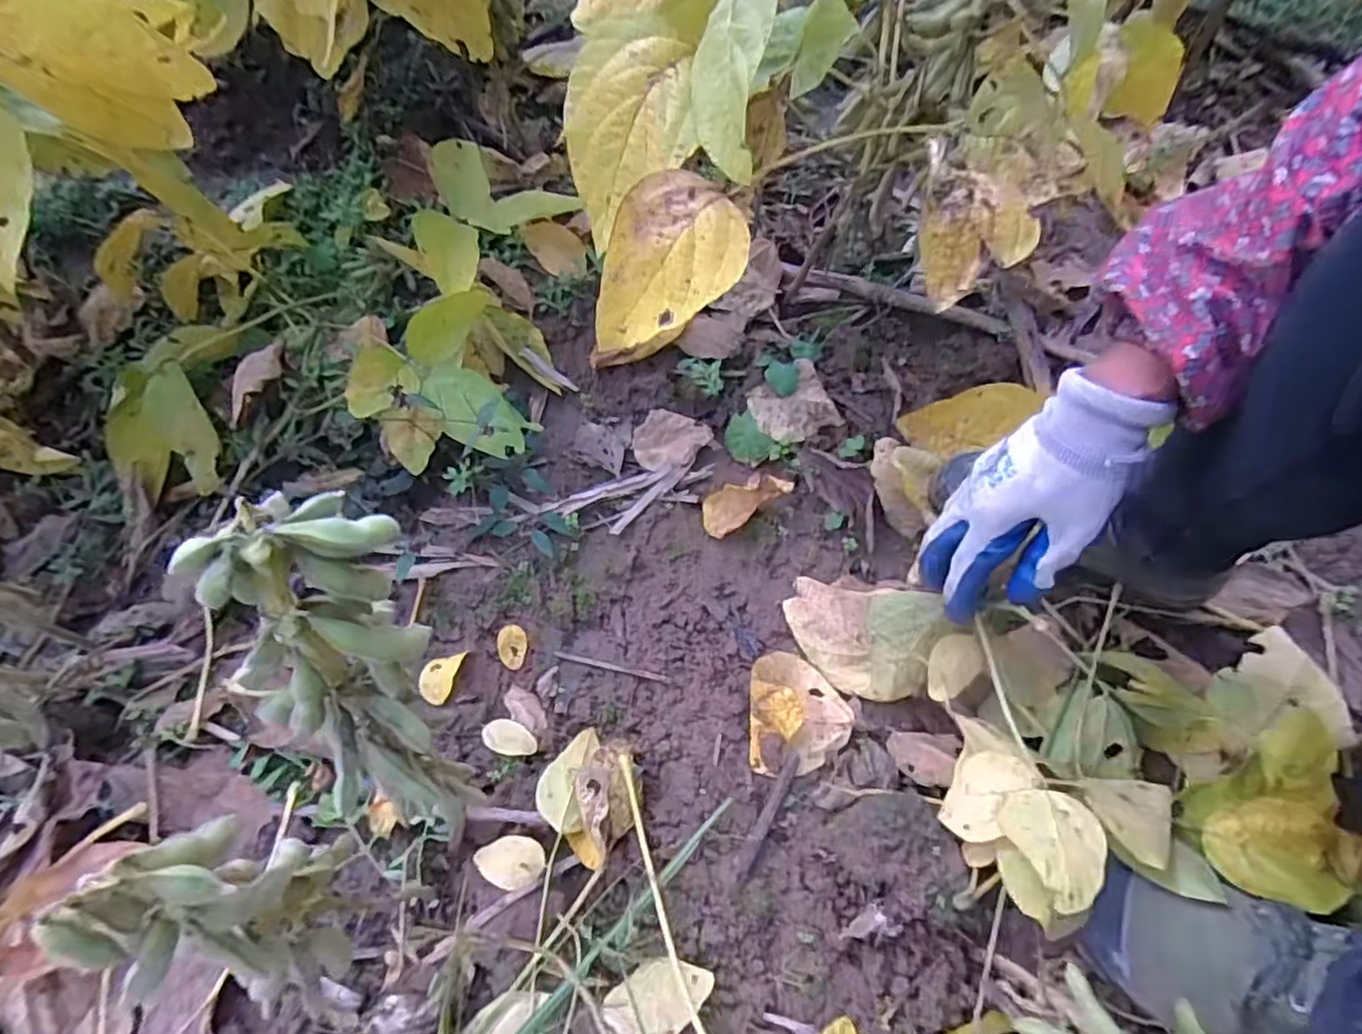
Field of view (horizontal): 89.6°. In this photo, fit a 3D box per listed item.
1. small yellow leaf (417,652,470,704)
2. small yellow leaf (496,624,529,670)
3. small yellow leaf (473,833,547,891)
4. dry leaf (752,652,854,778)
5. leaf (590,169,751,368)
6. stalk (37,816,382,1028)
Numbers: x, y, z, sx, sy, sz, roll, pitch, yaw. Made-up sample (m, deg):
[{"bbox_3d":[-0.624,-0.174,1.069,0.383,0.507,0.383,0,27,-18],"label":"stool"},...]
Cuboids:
[{"bbox_3d":[-0.187,0.122,0.532,0.029,0.012,0.043,13,58,2],"label":"small yellow leaf"},{"bbox_3d":[-0.139,0.108,0.570,0.025,0.005,0.035,-5,81,-19],"label":"small yellow leaf"},{"bbox_3d":[-0.111,0.221,0.440,0.046,0.008,0.030,1,56,-1],"label":"small yellow leaf"},{"bbox_3d":[0.087,0.140,0.504,0.070,0.038,0.084,2,59,-5],"label":"dry leaf"},{"bbox_3d":[-0.018,-0.149,0.419,0.075,0.120,0.024,48,26,-6],"label":"leaf"},{"bbox_3d":[-0.140,0.126,0.220,0.041,0.117,0.051,17,59,5],"label":"stalk"}]

